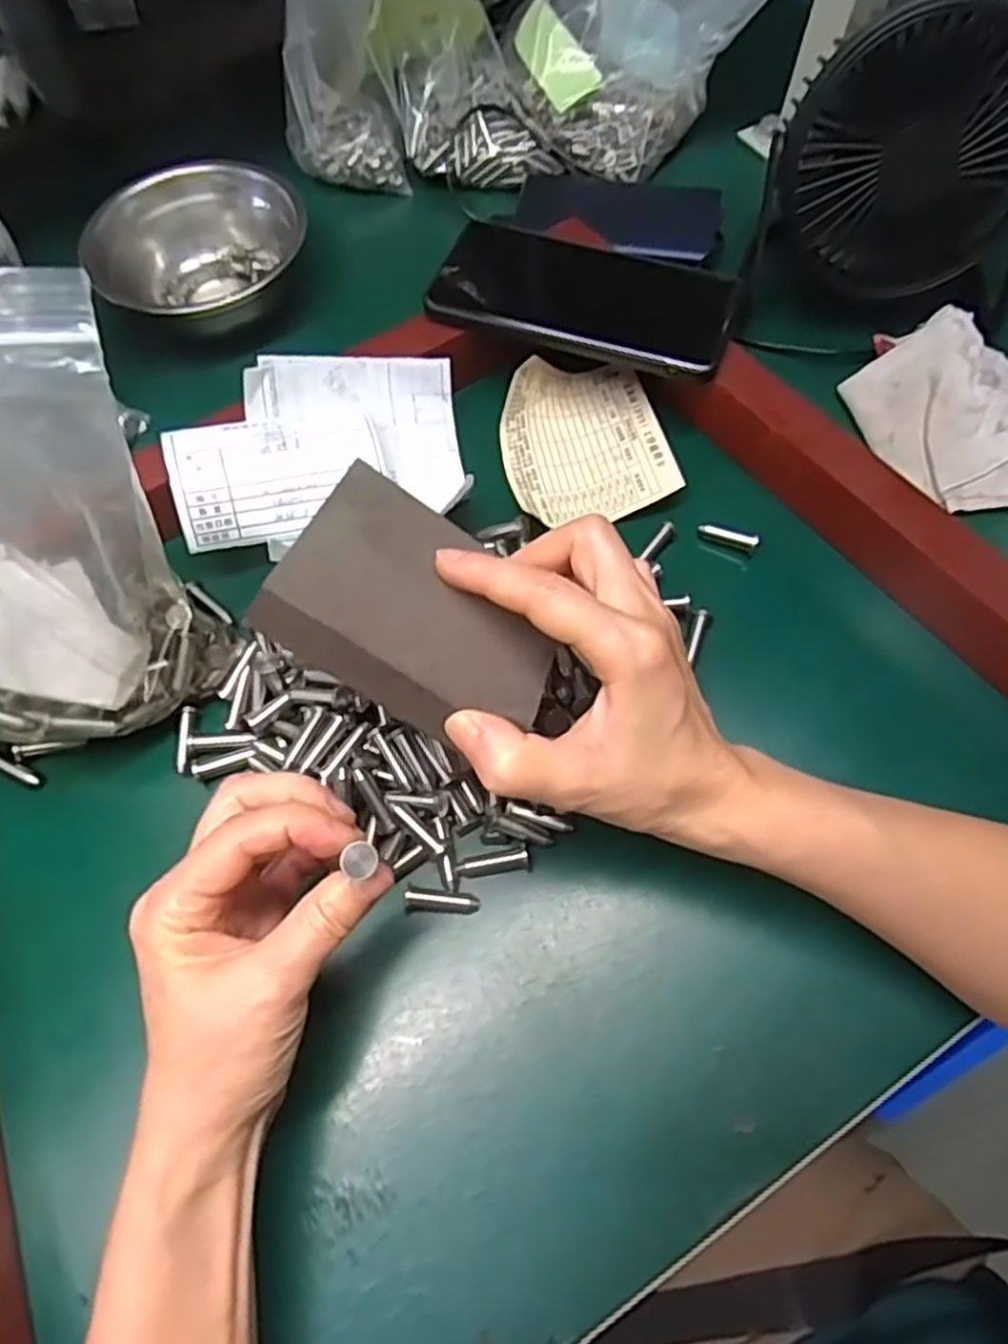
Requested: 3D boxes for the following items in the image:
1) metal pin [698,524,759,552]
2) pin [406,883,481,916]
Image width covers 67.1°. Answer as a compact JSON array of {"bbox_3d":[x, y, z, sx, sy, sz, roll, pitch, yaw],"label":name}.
[{"bbox_3d":[0.114,-0.070,0.388,0.032,0.008,0.006,21,66,28],"label":"metal pin"},{"bbox_3d":[-0.025,0.095,0.312,0.030,0.009,0.012,6,65,3],"label":"pin"}]

